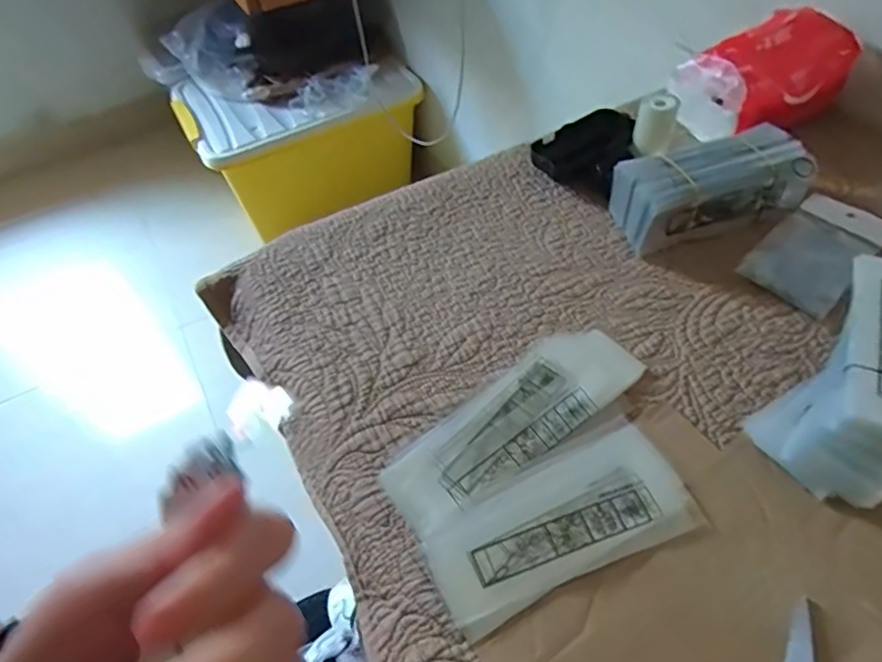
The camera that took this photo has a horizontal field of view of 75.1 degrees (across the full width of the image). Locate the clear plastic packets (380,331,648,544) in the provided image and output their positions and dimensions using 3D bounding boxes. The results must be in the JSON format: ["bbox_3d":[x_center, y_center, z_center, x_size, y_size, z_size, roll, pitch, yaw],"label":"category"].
[{"bbox_3d":[0.053,0.058,0.379,0.194,0.015,0.069,-32,56,-20],"label":"clear plastic packets"}]

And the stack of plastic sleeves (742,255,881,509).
[{"bbox_3d":[0.274,0.027,0.364,0.079,0.051,0.170,34,61,27],"label":"stack of plastic sleeves"}]

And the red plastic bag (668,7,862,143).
[{"bbox_3d":[0.311,-0.245,0.549,0.162,0.074,0.090,-22,53,-12],"label":"red plastic bag"}]

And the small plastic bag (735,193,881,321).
[{"bbox_3d":[0.305,-0.067,0.462,0.132,0.010,0.069,-37,58,-23],"label":"small plastic bag"}]

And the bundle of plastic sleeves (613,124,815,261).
[{"bbox_3d":[0.225,-0.120,0.485,0.156,0.053,0.065,-16,52,-8],"label":"bundle of plastic sleeves"}]

